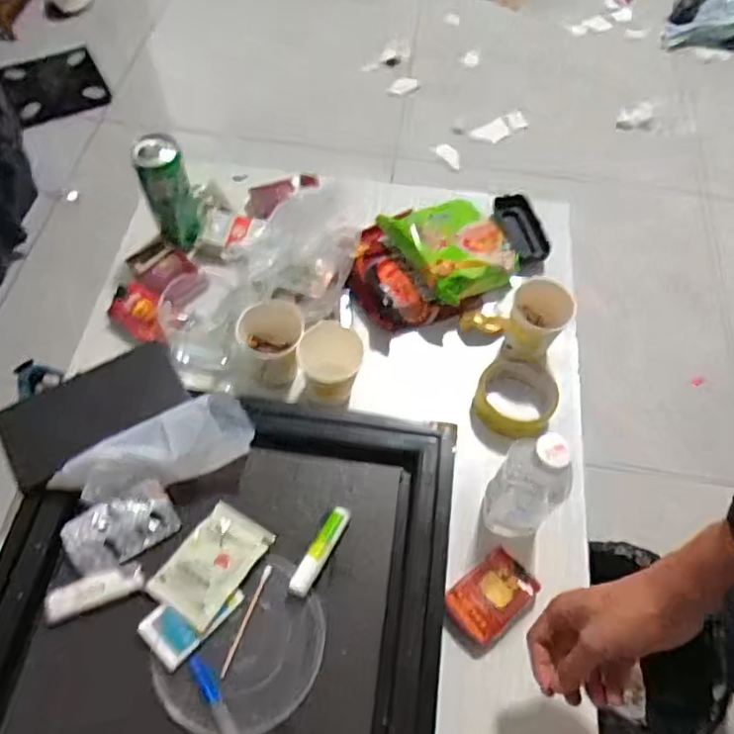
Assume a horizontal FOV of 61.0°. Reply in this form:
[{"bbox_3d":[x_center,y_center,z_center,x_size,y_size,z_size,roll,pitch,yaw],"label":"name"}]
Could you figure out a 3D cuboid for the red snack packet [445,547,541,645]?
[{"bbox_3d":[0.121,0.220,0.601,0.079,0.015,0.055,-34,67,-20],"label":"red snack packet"}]

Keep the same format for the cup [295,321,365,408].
[{"bbox_3d":[-0.041,-0.003,0.694,0.065,0.077,0.063,1,60,-2],"label":"cup"}]

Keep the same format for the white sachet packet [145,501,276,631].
[{"bbox_3d":[-0.139,0.175,0.561,0.066,0.008,0.099,33,64,15],"label":"white sachet packet"}]

